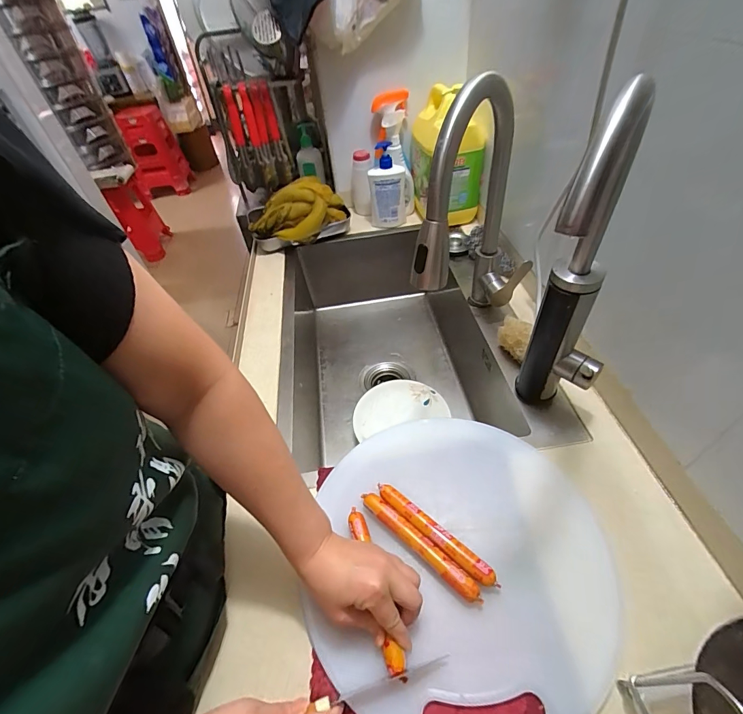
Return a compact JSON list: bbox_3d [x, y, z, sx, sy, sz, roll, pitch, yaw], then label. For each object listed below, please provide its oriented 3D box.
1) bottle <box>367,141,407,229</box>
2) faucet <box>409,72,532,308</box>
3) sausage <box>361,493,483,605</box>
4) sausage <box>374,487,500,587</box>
[{"bbox_3d":[0.040,-0.427,0.948,0.096,0.182,0.072,-1,47,6],"label":"bottle"},{"bbox_3d":[0.162,-0.181,0.560,0.115,0.367,0.245,22,53,25],"label":"faucet"},{"bbox_3d":[0.053,0.218,0.441,0.163,0.022,0.020,32,58,31],"label":"sausage"},{"bbox_3d":[0.072,0.209,0.448,0.162,0.023,0.022,31,57,31],"label":"sausage"}]

